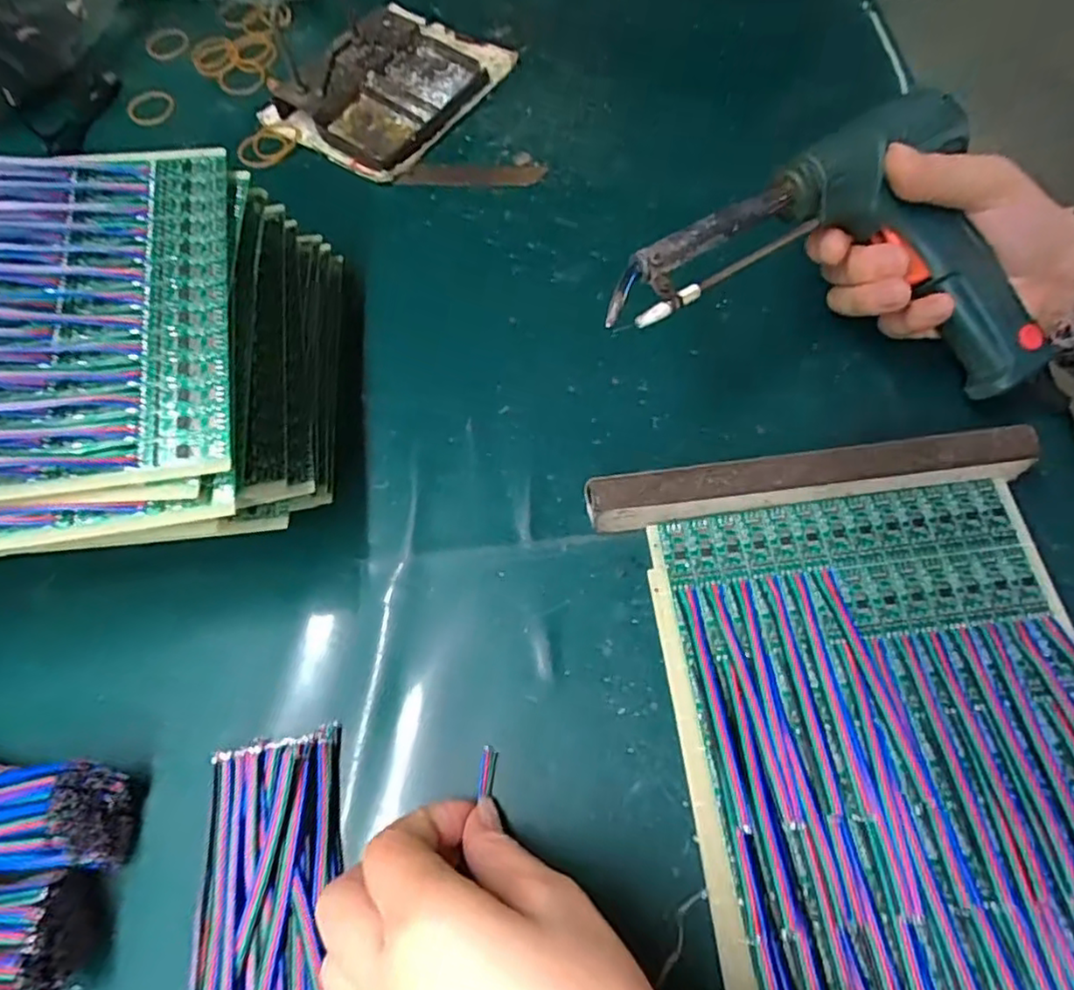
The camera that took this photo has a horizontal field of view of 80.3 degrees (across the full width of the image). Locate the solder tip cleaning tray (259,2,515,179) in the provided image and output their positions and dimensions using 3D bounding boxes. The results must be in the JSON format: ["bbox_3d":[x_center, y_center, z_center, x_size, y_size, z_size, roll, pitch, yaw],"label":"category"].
[{"bbox_3d":[-0.102,-0.290,0.441,0.117,0.031,0.143,32,69,17],"label":"solder tip cleaning tray"}]

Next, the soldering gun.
[{"bbox_3d":[0.136,-0.082,0.278,0.190,0.066,0.123,-31,67,-13],"label":"soldering gun"}]

